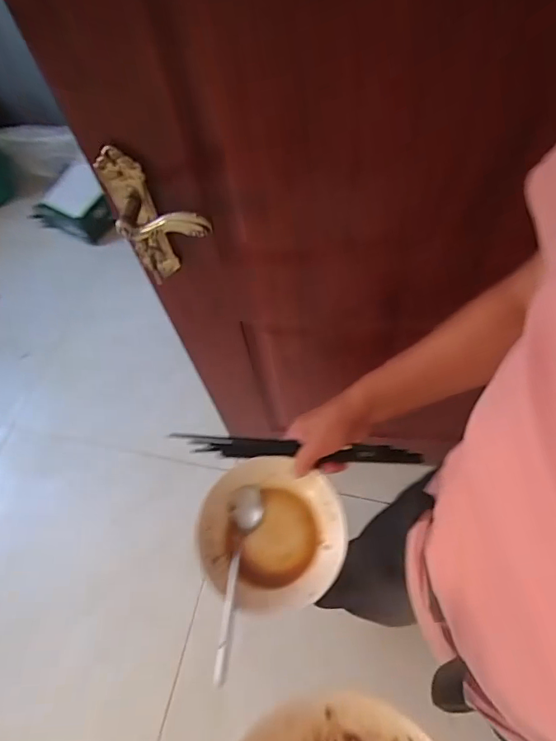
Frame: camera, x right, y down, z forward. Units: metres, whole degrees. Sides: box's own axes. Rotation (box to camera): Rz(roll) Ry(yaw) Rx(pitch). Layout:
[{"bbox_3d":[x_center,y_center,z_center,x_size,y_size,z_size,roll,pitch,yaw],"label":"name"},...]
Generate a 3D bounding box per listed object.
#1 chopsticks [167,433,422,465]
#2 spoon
[{"bbox_3d":[0.024,0.096,0.562,0.297,0.033,0.021,3,59,0],"label":"chopsticks"},{"bbox_3d":[-0.044,0.227,0.521,0.038,0.030,0.202,3,57,6],"label":"spoon"}]

